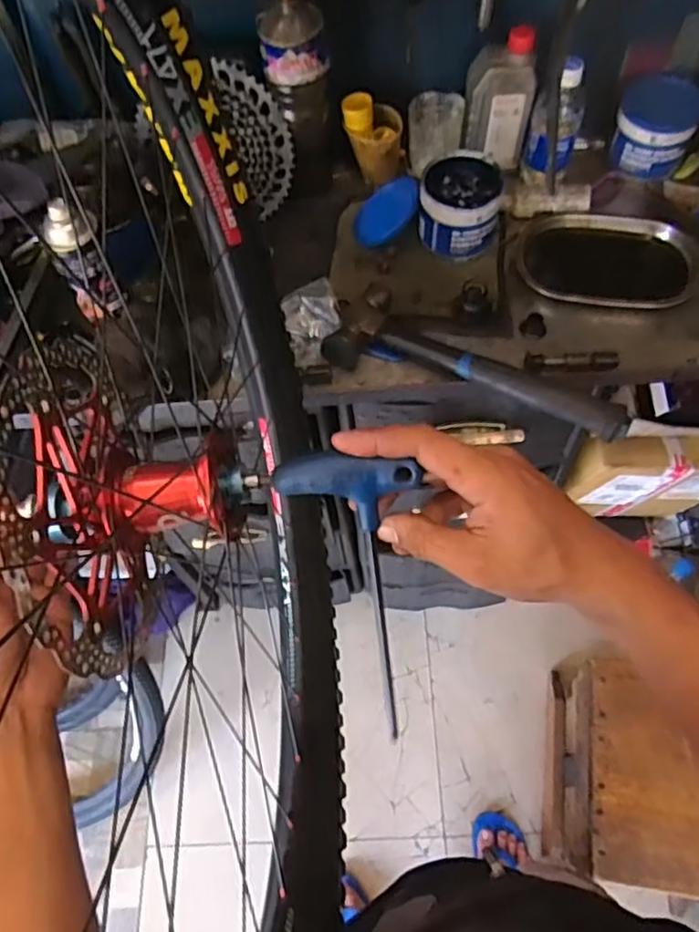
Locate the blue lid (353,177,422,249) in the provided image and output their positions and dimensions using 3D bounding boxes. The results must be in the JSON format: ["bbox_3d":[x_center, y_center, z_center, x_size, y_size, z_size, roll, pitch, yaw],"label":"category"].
[{"bbox_3d":[0.050,-0.341,0.862,0.098,0.008,0.103,-17,55,25],"label":"blue lid"}]

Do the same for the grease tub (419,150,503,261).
[{"bbox_3d":[0.141,-0.325,0.825,0.101,0.085,0.097,-1,61,2],"label":"grease tub"}]

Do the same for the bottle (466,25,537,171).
[{"bbox_3d":[0.191,-0.466,0.832,0.083,0.152,0.046,3,61,3],"label":"bottle"}]

